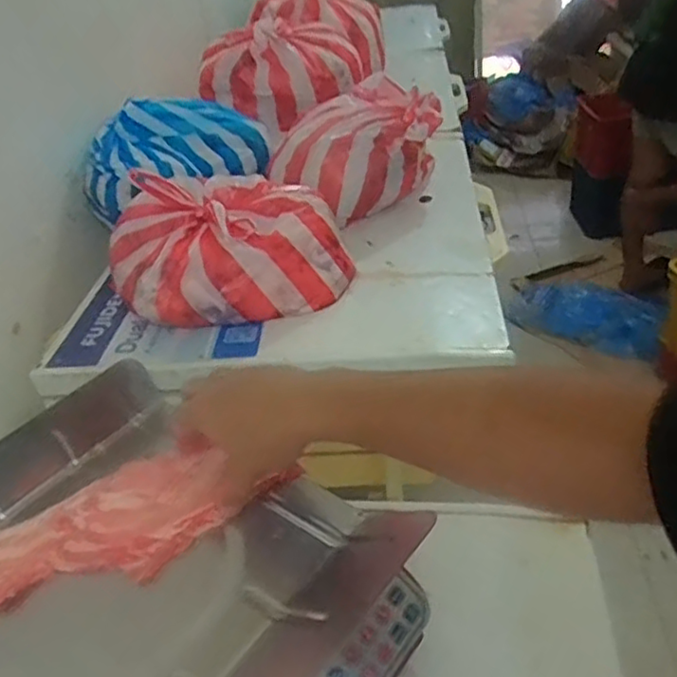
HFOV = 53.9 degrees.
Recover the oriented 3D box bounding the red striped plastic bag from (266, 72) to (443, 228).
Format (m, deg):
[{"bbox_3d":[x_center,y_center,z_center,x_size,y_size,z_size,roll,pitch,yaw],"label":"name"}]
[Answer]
[{"bbox_3d":[0.039,-0.329,1.213,0.312,0.183,0.213,-31,40,-27],"label":"red striped plastic bag"}]

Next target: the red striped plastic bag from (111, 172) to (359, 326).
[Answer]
[{"bbox_3d":[-0.167,-0.144,0.987,0.346,0.145,0.239,-12,35,-3],"label":"red striped plastic bag"}]

